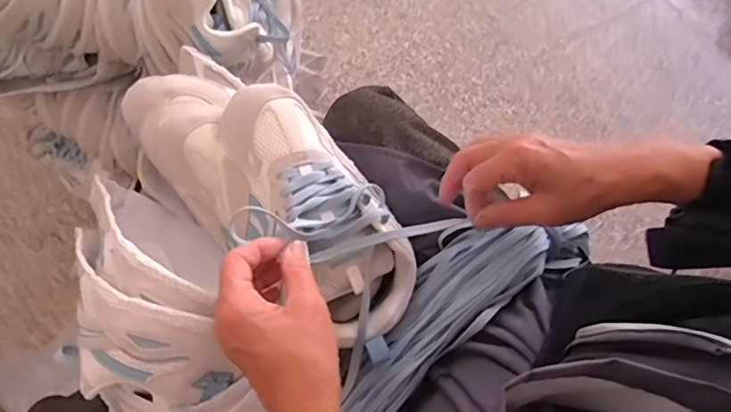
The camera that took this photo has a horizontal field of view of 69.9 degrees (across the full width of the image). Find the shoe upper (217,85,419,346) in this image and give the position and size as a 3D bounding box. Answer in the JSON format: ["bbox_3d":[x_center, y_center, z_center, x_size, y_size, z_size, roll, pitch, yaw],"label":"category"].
[{"bbox_3d":[-0.034,-0.003,0.442,0.097,0.081,0.222,-33,85,-15],"label":"shoe upper"}]

